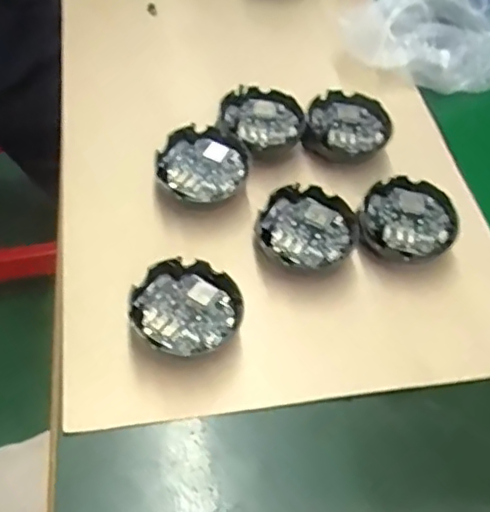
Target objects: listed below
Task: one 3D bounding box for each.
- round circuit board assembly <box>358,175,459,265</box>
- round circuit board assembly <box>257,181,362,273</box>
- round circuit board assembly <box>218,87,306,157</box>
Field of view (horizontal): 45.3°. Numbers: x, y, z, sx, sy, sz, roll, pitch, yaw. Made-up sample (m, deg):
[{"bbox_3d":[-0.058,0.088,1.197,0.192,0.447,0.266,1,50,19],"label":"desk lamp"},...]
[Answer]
[{"bbox_3d":[0.121,-0.025,0.440,0.069,0.027,0.066,4,56,-6],"label":"round circuit board assembly"},{"bbox_3d":[0.045,-0.019,0.427,0.071,0.027,0.061,-4,56,-2],"label":"round circuit board assembly"},{"bbox_3d":[0.016,-0.111,0.480,0.070,0.020,0.064,-28,64,-24],"label":"round circuit board assembly"}]

